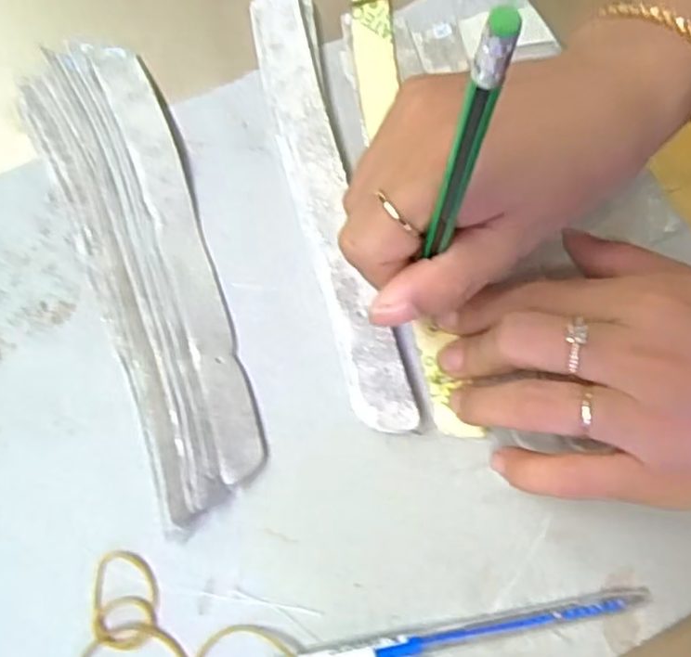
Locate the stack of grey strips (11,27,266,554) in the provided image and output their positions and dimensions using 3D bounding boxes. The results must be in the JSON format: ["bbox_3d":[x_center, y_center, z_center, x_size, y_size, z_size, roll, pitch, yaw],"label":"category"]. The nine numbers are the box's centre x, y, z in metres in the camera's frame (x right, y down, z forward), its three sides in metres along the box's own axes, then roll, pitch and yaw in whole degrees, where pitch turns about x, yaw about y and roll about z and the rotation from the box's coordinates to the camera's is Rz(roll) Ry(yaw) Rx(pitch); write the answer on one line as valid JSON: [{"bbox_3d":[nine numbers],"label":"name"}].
[{"bbox_3d":[-0.079,-0.028,0.268,0.051,0.015,0.200,-21,76,-7],"label":"stack of grey strips"}]

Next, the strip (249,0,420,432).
[{"bbox_3d":[-0.009,-0.056,0.276,0.026,0.018,0.200,-12,75,-5],"label":"strip"}]

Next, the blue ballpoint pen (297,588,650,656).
[{"bbox_3d":[0.043,0.113,0.239,0.135,0.008,0.014,-9,75,-4],"label":"blue ballpoint pen"}]

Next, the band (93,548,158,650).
[{"bbox_3d":[-0.080,0.097,0.240,0.022,0.004,0.033,-3,75,-2],"label":"band"}]

